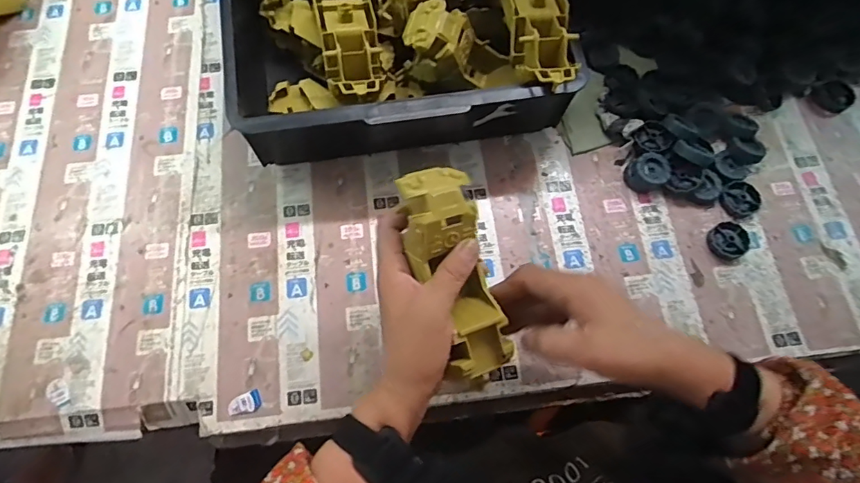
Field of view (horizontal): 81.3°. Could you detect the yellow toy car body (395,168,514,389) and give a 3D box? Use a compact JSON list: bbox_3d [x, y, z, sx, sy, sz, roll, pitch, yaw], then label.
[{"bbox_3d":[0.022,0.027,0.386,0.059,0.043,0.171,-19,95,-6],"label":"yellow toy car body"}]

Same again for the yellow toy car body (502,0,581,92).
[{"bbox_3d":[0.108,-0.201,0.484,0.056,0.039,0.119,-10,71,-4],"label":"yellow toy car body"}]

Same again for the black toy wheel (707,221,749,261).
[{"bbox_3d":[0.310,-0.001,0.520,0.043,0.010,0.038,-21,73,-7],"label":"black toy wheel"}]

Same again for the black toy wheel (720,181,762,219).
[{"bbox_3d":[0.329,-0.045,0.531,0.037,0.014,0.037,0,72,0],"label":"black toy wheel"}]

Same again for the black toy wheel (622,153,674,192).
[{"bbox_3d":[0.231,-0.073,0.533,0.039,0.023,0.039,0,72,0],"label":"black toy wheel"}]

